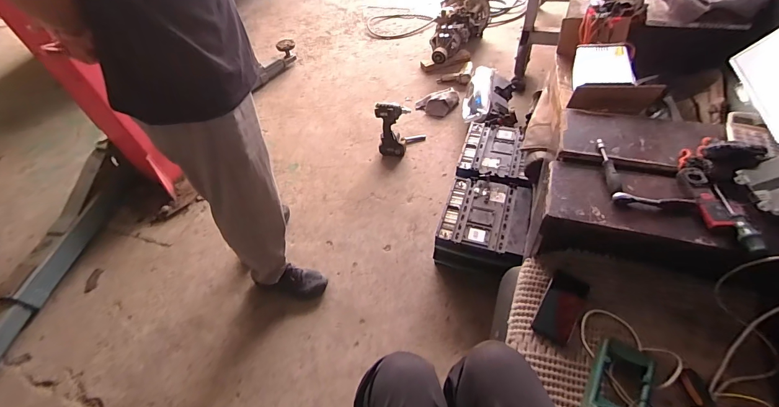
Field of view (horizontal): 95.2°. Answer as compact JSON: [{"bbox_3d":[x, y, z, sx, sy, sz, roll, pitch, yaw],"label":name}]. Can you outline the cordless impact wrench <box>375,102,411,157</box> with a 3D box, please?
[{"bbox_3d":[0.012,-0.332,1.651,0.140,0.275,0.069,14,53,18],"label":"cordless impact wrench"}]

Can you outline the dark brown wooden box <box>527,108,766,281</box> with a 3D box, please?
[{"bbox_3d":[0.592,-0.044,0.910,0.371,0.179,0.423,11,53,16],"label":"dark brown wooden box"}]

